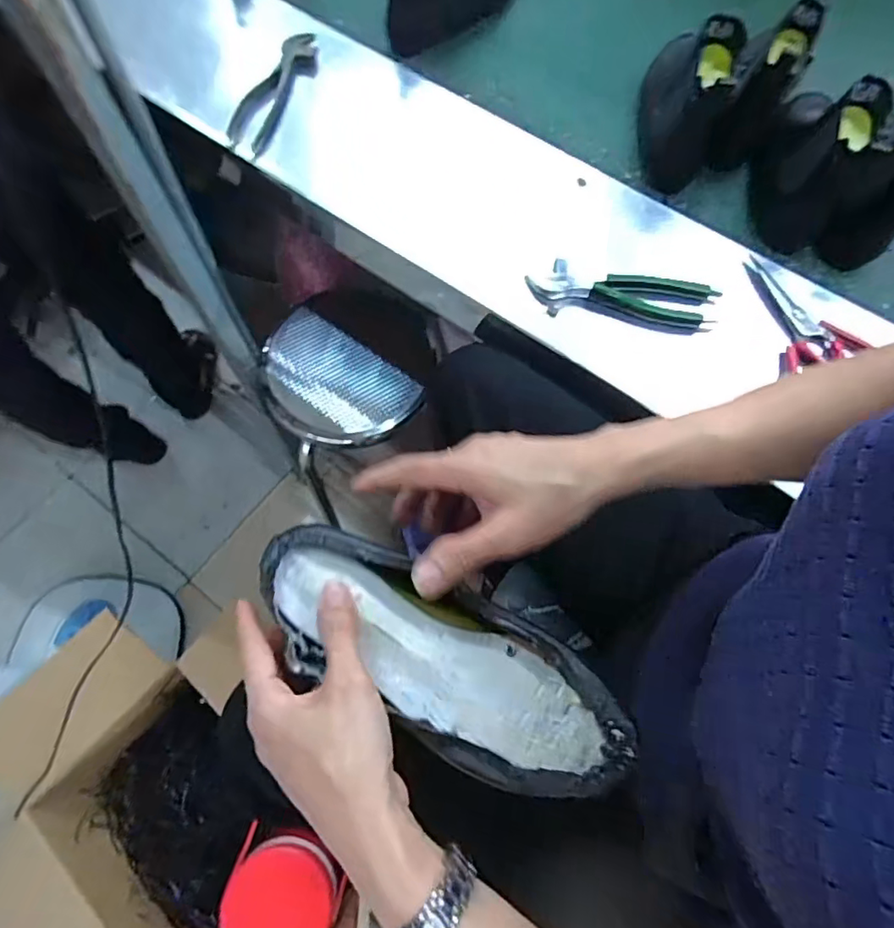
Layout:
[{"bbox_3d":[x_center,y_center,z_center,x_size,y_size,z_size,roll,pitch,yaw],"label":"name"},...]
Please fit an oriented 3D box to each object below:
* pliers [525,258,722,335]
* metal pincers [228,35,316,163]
[{"bbox_3d":[0.177,-0.168,0.555,0.182,0.023,0.048,11,70,3],"label":"pliers"},{"bbox_3d":[-0.203,-0.440,0.647,0.052,0.031,0.193,15,70,5],"label":"metal pincers"}]

